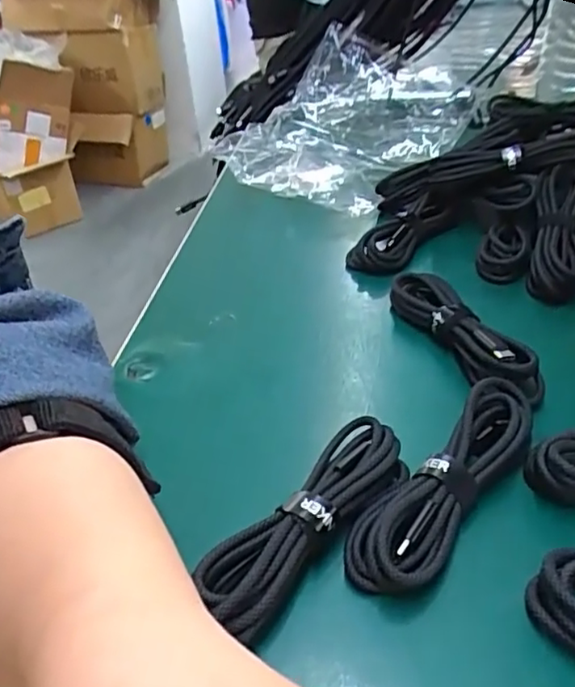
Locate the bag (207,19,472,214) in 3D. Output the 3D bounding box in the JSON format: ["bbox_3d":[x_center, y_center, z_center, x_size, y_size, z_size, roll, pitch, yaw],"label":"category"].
[{"bbox_3d":[0.074,-0.226,0.595,0.180,0.058,0.336,9,39,20],"label":"bag"}]

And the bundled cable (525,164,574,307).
[{"bbox_3d":[0.177,-0.077,0.400,0.033,0.024,0.114,8,56,17],"label":"bundled cable"}]

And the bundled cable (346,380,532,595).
[{"bbox_3d":[0.066,0.060,0.255,0.029,0.032,0.116,27,47,36],"label":"bundled cable"}]

